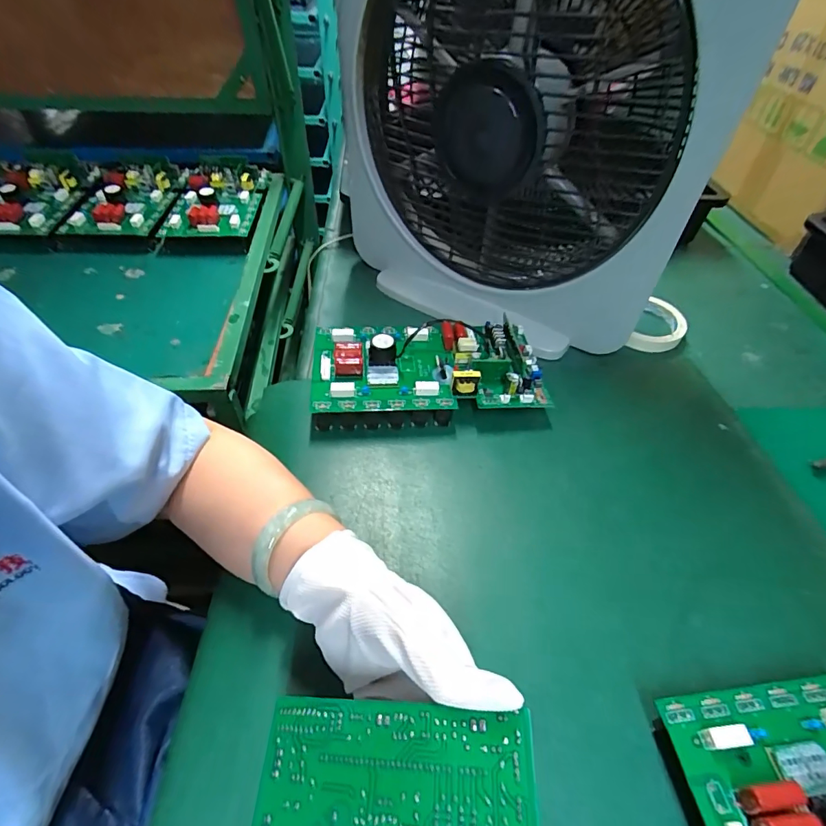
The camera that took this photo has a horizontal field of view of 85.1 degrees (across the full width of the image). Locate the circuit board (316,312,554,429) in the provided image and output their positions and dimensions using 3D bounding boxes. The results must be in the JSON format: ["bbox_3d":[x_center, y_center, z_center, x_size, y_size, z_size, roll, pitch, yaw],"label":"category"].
[{"bbox_3d":[0.013,-0.046,0.464,0.230,0.054,0.118,-2,49,-5],"label":"circuit board"}]

